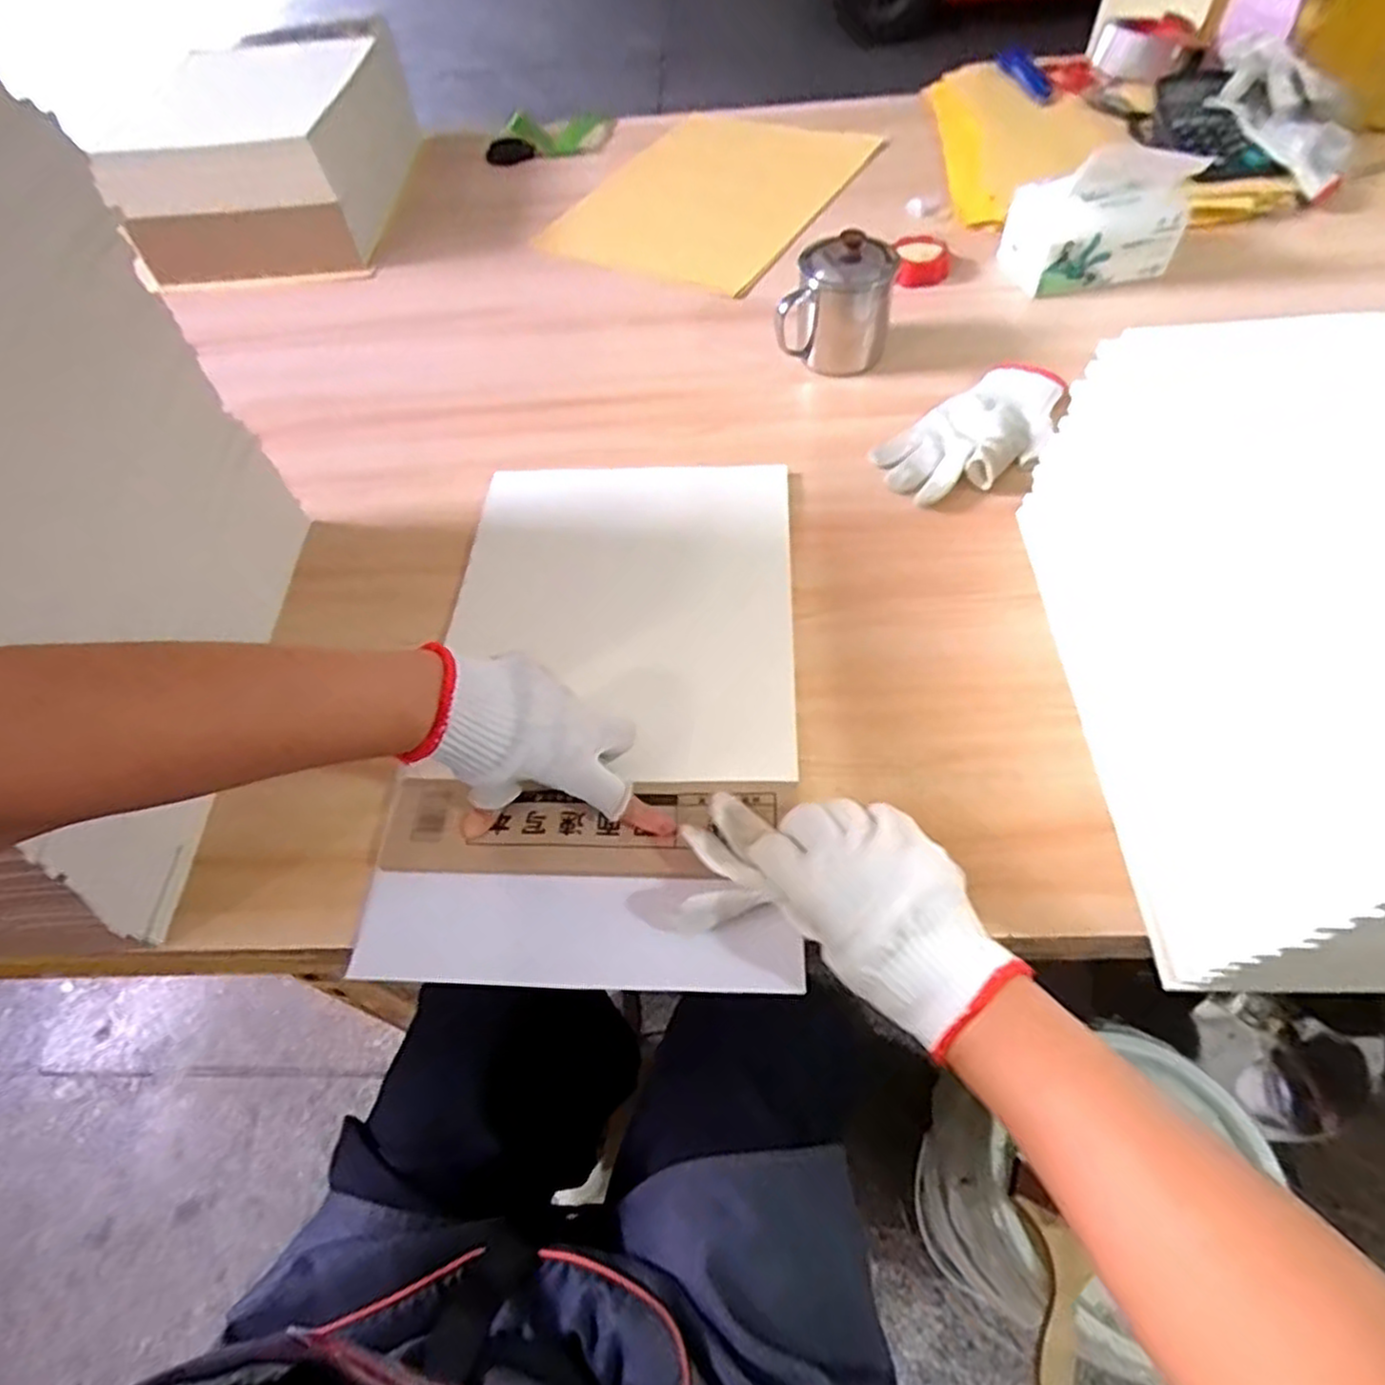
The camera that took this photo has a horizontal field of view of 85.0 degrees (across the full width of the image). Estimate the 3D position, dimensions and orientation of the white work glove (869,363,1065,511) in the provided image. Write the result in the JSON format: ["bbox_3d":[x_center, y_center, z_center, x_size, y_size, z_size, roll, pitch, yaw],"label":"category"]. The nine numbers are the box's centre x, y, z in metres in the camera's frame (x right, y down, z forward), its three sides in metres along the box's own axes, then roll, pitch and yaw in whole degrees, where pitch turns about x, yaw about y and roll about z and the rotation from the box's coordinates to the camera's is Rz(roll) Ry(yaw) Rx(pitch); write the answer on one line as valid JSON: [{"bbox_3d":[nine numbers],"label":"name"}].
[{"bbox_3d":[0.249,-0.230,0.664,0.188,0.028,0.099,-34,60,-18],"label":"white work glove"}]

